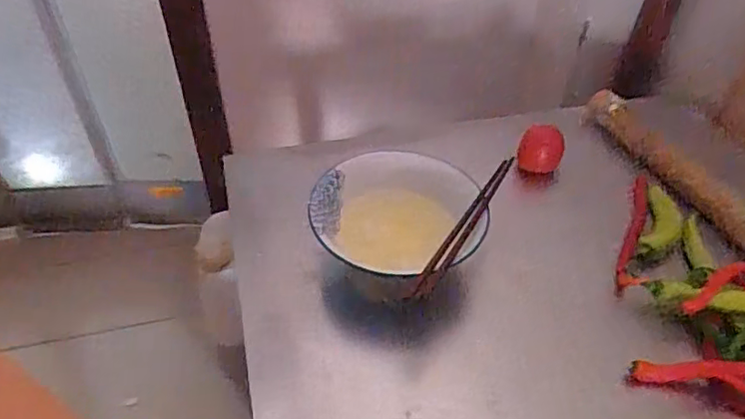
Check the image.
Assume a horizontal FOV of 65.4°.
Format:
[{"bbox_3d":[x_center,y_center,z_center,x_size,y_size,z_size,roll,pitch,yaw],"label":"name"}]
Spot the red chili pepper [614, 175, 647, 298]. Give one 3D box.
[{"bbox_3d":[0.305,0.027,0.677,0.027,0.020,0.180,15,46,13],"label":"red chili pepper"}]

